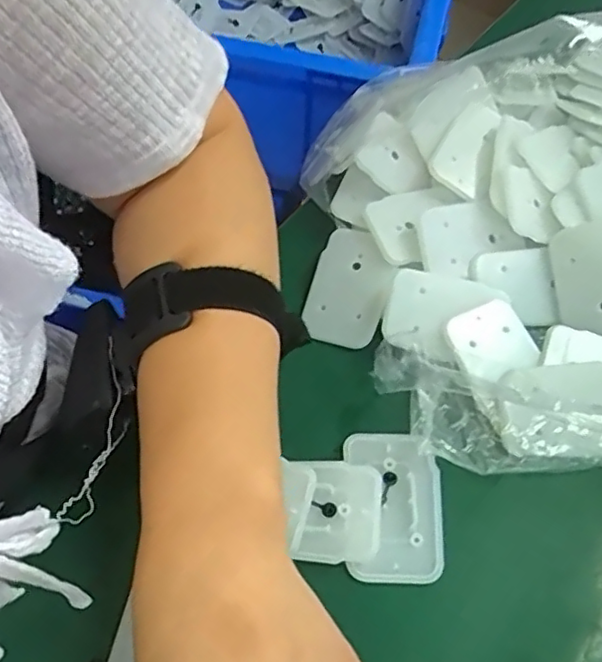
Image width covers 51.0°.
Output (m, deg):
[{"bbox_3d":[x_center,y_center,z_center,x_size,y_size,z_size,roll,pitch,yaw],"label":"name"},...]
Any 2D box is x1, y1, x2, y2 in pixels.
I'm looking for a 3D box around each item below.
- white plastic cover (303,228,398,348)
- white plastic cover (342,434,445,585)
[{"bbox_3d":[0.027,-0.025,0.351,0.047,0.004,0.066,15,76,29],"label":"white plastic cover"},{"bbox_3d":[0.042,0.079,0.288,0.042,0.006,0.068,1,57,1],"label":"white plastic cover"}]

